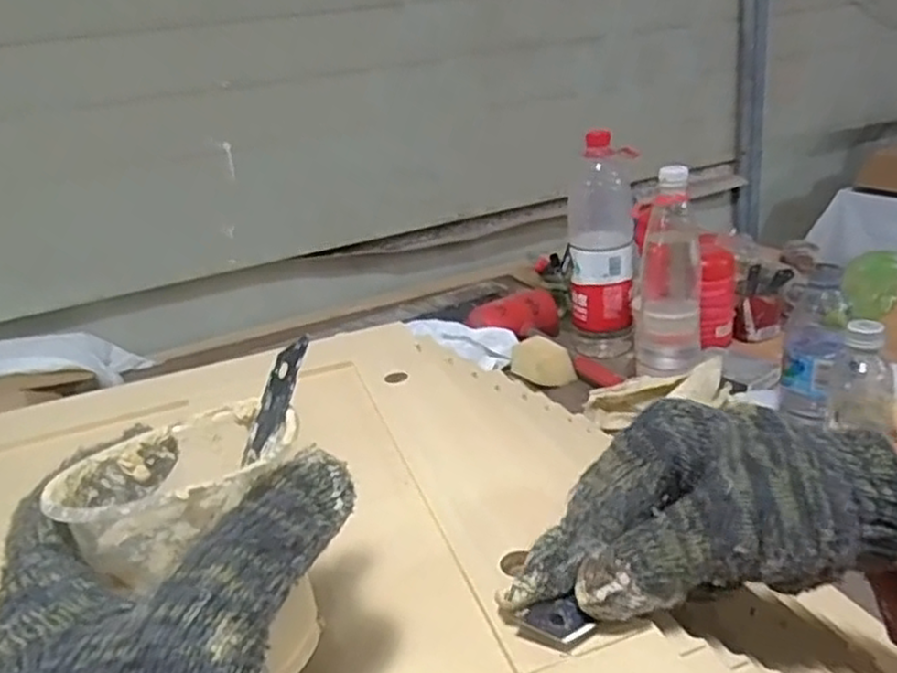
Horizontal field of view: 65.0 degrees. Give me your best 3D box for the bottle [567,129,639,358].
[{"bbox_3d":[0.216,-0.123,0.999,0.092,0.310,0.074,-3,22,13],"label":"bottle"}]

